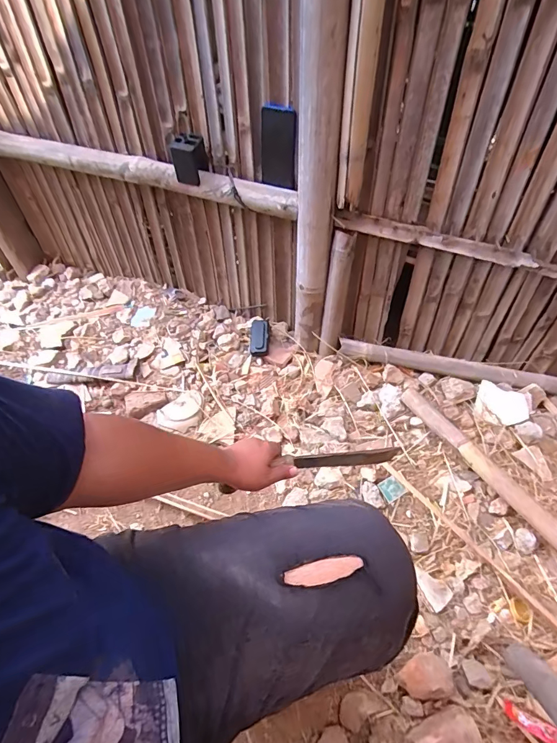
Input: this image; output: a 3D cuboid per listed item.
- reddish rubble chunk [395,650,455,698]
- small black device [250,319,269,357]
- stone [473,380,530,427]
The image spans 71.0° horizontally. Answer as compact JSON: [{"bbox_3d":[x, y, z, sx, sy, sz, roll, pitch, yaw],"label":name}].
[{"bbox_3d":[0.237,0.489,0.628,0.083,0.032,0.057,-6,50,-6],"label":"reddish rubble chunk"},{"bbox_3d":[-0.051,-0.092,1.069,0.051,0.026,0.105,0,68,3],"label":"small black device"},{"bbox_3d":[0.518,0.084,0.912,0.110,0.052,0.096,20,52,15],"label":"stone"}]

